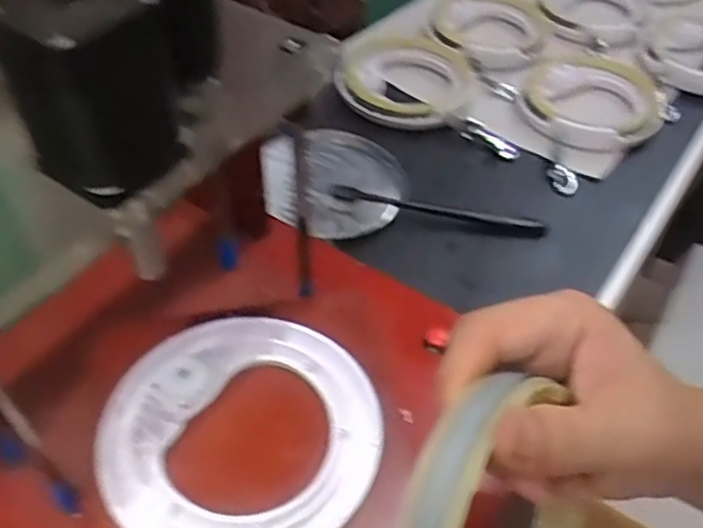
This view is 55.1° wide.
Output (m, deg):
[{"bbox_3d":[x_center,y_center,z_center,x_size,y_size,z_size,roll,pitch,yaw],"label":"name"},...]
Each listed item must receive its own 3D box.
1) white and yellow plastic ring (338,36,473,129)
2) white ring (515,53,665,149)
[{"bbox_3d":[0.054,-0.185,0.661,0.122,0.028,0.138,14,48,12],"label":"white and yellow plastic ring"},{"bbox_3d":[0.234,-0.161,0.656,0.130,0.021,0.142,1,47,-1],"label":"white ring"}]

